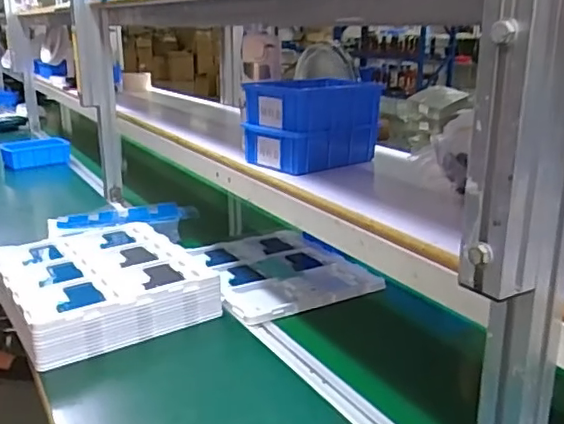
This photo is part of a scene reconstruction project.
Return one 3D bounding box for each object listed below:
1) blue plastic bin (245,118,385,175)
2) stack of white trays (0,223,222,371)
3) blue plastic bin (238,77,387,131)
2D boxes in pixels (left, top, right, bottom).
[{"bbox_3d":[0.048,-0.107,0.901,0.176,0.060,0.122,-14,22,-42],"label":"blue plastic bin"},{"bbox_3d":[-0.303,0.115,0.948,0.283,0.082,0.326,-11,21,-36],"label":"stack of white trays"},{"bbox_3d":[0.048,-0.160,0.879,0.172,0.079,0.132,-14,22,-42],"label":"blue plastic bin"}]

